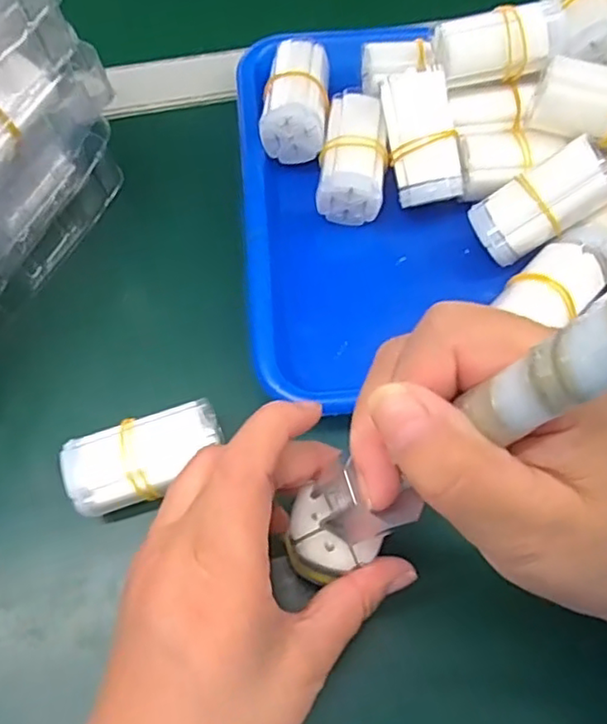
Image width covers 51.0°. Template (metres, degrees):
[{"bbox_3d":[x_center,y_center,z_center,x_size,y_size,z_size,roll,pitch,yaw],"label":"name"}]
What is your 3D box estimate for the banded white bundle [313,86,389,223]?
[{"bbox_3d":[0.028,-0.118,0.363,0.036,0.029,0.071,4,66,0],"label":"banded white bundle"}]

